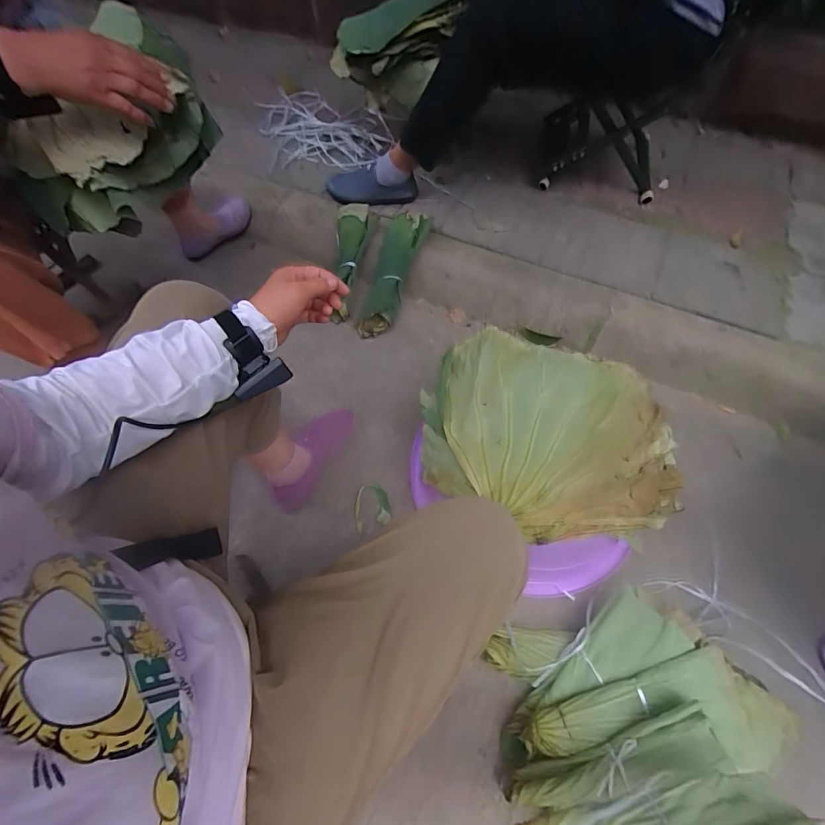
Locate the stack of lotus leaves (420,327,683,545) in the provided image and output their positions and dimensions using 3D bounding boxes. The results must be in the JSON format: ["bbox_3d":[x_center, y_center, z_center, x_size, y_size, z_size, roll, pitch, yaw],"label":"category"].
[{"bbox_3d":[0.228,0.021,0.729,0.411,0.106,0.398,-9,62,-2],"label":"stack of lotus leaves"}]

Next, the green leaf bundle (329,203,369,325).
[{"bbox_3d":[-0.177,-0.429,1.148,0.094,0.069,0.370,1,76,3],"label":"green leaf bundle"}]

